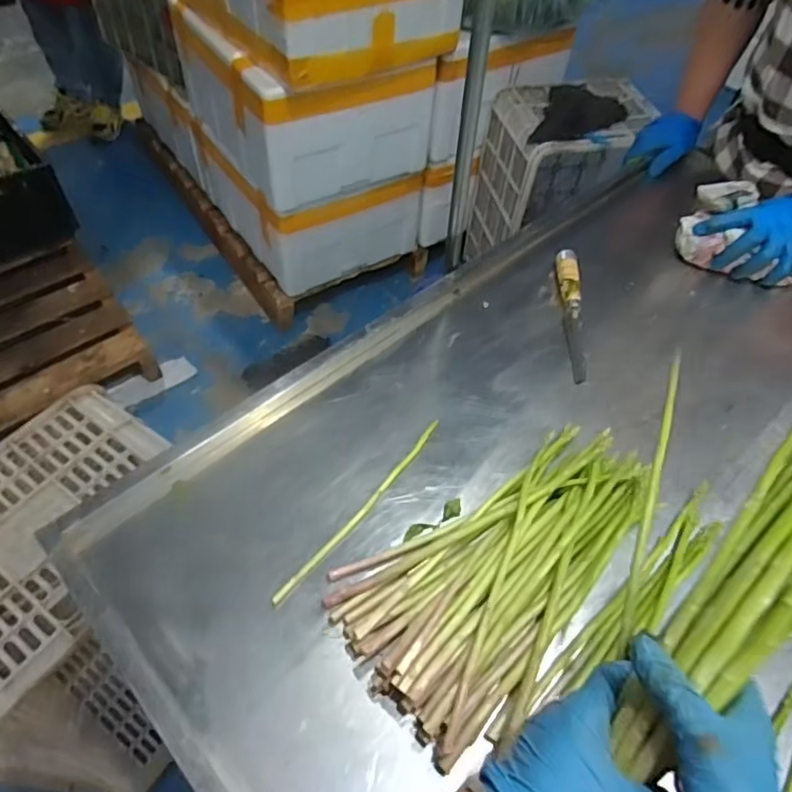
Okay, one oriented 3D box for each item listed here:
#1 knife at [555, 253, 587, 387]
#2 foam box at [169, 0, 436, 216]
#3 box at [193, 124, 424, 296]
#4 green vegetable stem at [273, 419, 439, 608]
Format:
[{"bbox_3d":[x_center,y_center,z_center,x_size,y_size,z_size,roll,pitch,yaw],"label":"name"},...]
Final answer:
[{"bbox_3d":[0.222,-0.109,0.764,0.029,0.029,0.202,6,52,2],"label":"knife"},{"bbox_3d":[-0.246,-0.785,1.567,0.428,0.318,0.579,-27,58,-22],"label":"foam box"},{"bbox_3d":[-0.267,-0.620,1.824,0.452,0.260,0.625,-27,58,-22],"label":"box"},{"bbox_3d":[-0.030,0.108,0.592,0.011,0.014,0.248,32,57,20],"label":"green vegetable stem"}]

